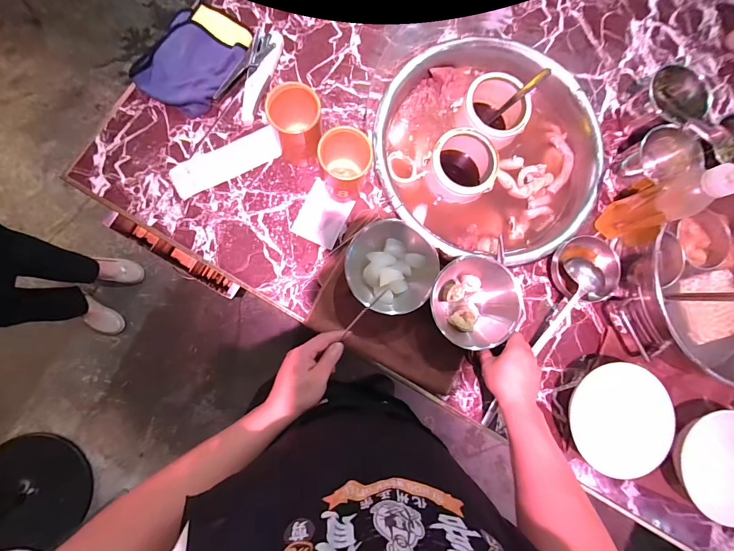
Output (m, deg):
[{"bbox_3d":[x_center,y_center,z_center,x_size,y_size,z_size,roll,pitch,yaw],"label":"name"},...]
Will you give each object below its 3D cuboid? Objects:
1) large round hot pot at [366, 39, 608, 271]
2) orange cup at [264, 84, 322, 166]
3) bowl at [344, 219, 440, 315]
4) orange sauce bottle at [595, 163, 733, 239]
[{"bbox_3d":[0.230,-0.228,0.684,0.430,0.109,0.396,1,84,-5],"label":"large round hot pot"},{"bbox_3d":[-0.112,-0.233,0.558,0.075,0.122,0.081,-6,85,-6],"label":"orange cup"},{"bbox_3d":[0.041,-0.021,0.581,0.147,0.055,0.159,1,84,-5],"label":"bowl"},{"bbox_3d":[0.475,-0.115,0.555,0.058,0.213,0.062,-18,86,-7],"label":"orange sauce bottle"}]

